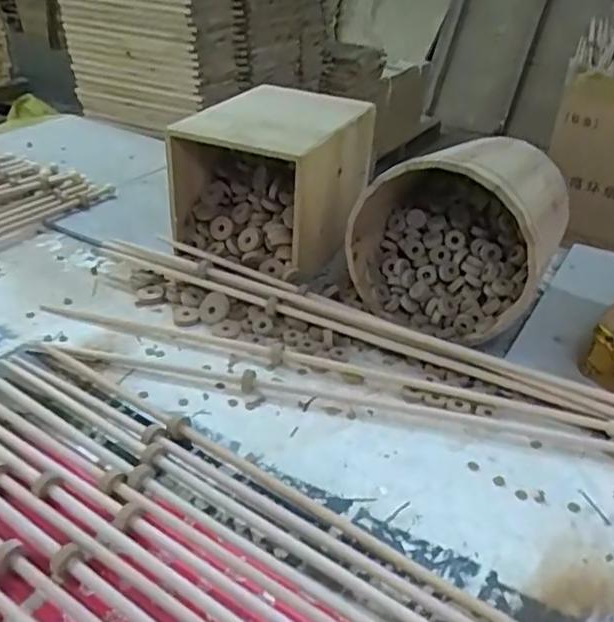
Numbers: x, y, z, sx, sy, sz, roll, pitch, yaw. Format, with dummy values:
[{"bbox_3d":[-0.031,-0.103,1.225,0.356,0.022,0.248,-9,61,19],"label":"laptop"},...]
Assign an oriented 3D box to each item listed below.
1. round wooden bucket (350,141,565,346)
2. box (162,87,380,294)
[{"bbox_3d":[0.194,-0.098,0.789,0.224,0.222,0.201,19,36,24],"label":"round wooden bucket"},{"bbox_3d":[-0.047,-0.194,0.904,0.210,0.184,0.261,15,35,20],"label":"box"}]

